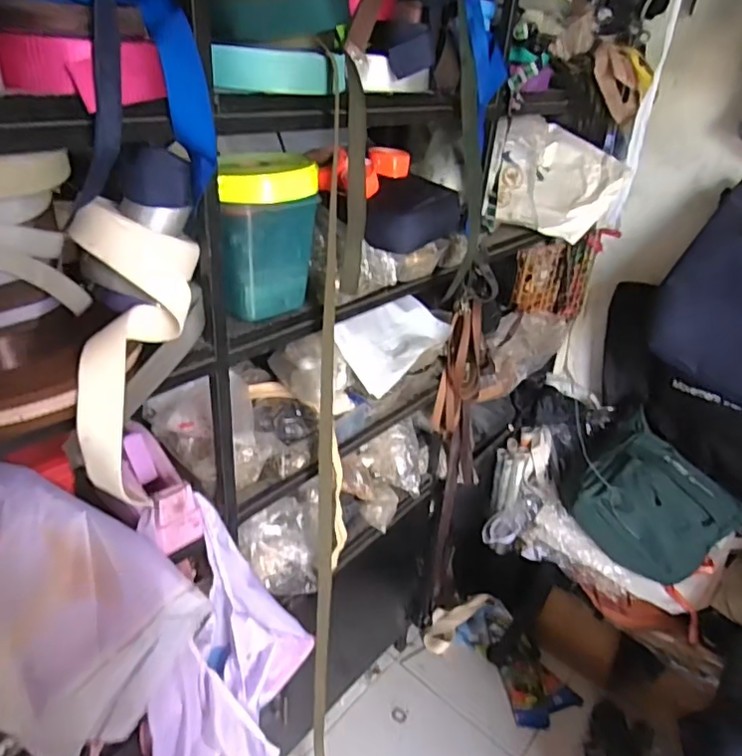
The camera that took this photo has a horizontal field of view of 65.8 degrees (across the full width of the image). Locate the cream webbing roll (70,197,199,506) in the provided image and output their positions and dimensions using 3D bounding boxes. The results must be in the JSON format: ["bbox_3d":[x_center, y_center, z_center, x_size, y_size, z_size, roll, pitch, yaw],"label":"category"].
[{"bbox_3d":[-0.247,-0.019,0.582,0.096,0.289,0.090,6,-5,1],"label":"cream webbing roll"}]

